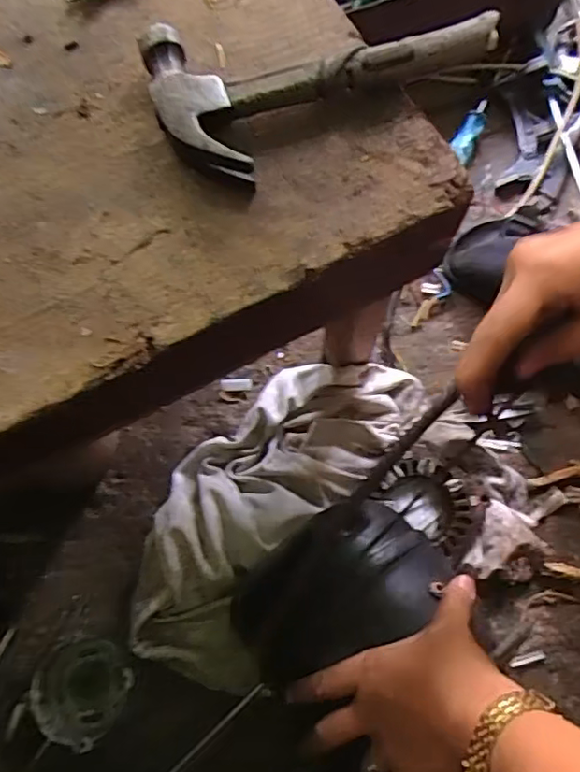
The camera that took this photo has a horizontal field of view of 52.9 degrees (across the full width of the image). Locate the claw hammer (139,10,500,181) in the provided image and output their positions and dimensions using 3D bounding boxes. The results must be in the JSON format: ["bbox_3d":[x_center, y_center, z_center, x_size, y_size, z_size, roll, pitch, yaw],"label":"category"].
[{"bbox_3d":[0.019,-0.190,0.341,0.199,0.026,0.103,-26,73,-8],"label":"claw hammer"}]

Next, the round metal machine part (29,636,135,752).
[{"bbox_3d":[-0.191,0.273,0.527,0.082,0.034,0.080,0,72,1],"label":"round metal machine part"}]

